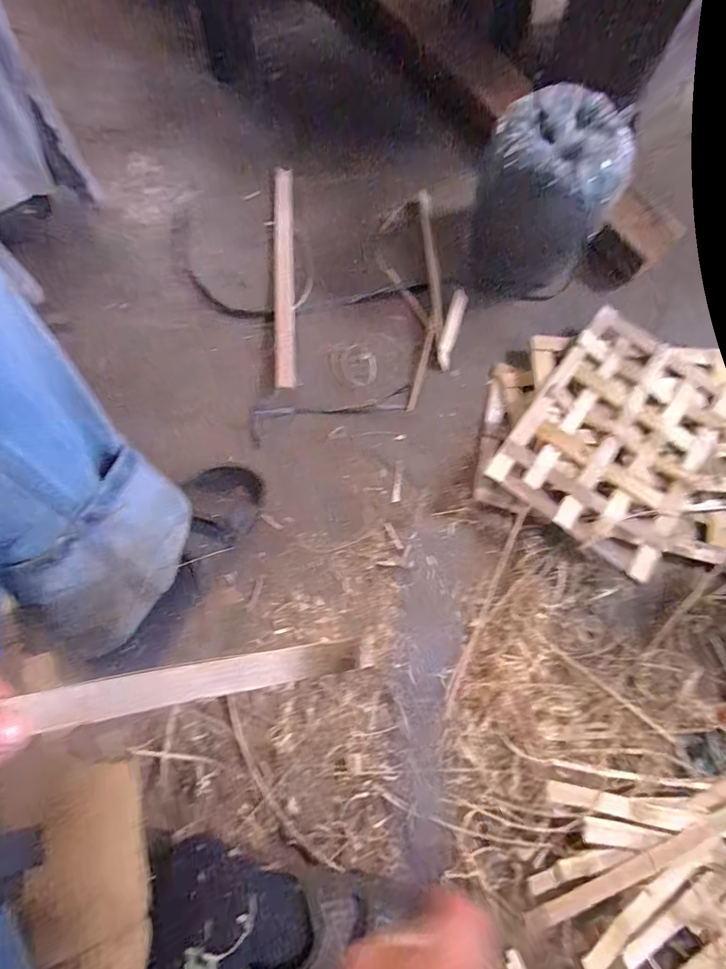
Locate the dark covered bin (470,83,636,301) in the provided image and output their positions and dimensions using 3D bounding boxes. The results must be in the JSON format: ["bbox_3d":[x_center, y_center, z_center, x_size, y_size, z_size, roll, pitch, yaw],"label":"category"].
[{"bbox_3d":[0.250,-0.397,0.655,0.174,0.184,0.195,15,72,0],"label":"dark covered bin"}]

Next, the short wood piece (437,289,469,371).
[{"bbox_3d":[0.131,-0.229,0.685,0.023,0.012,0.121,16,88,3],"label":"short wood piece"}]

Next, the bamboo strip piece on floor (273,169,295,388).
[{"bbox_3d":[-0.123,-0.326,0.707,0.030,0.017,0.394,-3,73,-3],"label":"bamboo strip piece on floor"}]

